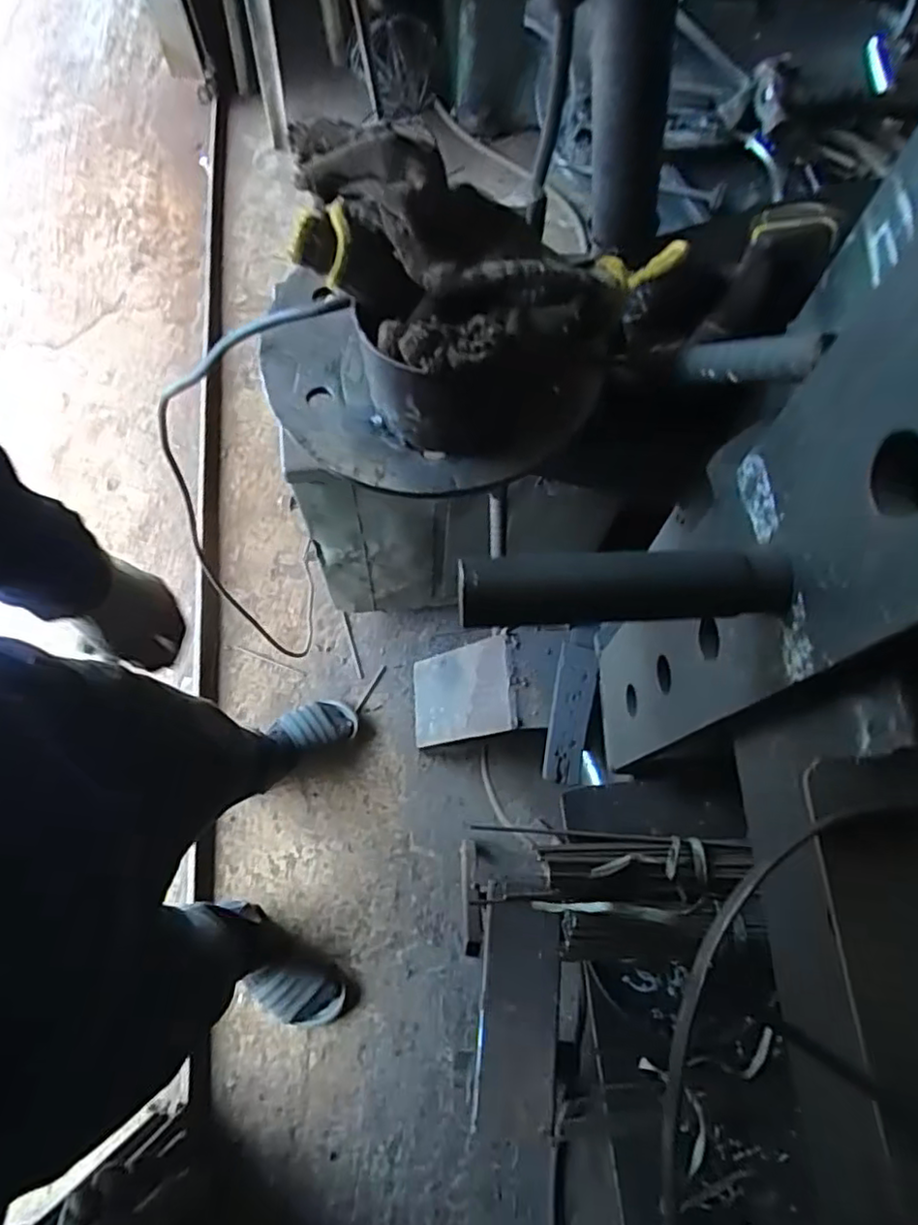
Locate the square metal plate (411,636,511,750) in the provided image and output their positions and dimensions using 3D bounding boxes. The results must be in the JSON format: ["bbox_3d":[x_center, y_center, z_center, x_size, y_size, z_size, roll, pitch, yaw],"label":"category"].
[{"bbox_3d":[-0.001,0.135,1.064,0.207,0.012,0.149,-16,66,37],"label":"square metal plate"}]

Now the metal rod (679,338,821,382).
[{"bbox_3d":[0.146,-0.128,0.329,0.012,0.098,0.017,-21,114,-9],"label":"metal rod"}]

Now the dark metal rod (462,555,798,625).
[{"bbox_3d":[0.079,-0.012,0.309,0.155,0.023,0.030,-2,69,-2],"label":"dark metal rod"}]

